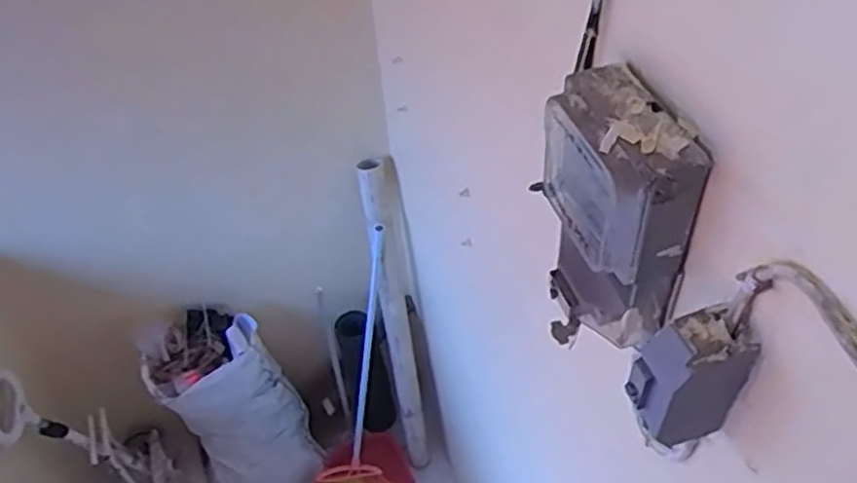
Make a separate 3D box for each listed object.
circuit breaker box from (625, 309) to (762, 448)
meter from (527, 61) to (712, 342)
[{"bbox_3d":[0.192,0.105,0.525,0.074,0.116,0.043,-15,47,-8],"label":"circuit breaker box"},{"bbox_3d":[0.144,-0.018,0.577,0.080,0.209,0.136,-18,47,-11],"label":"meter"}]

